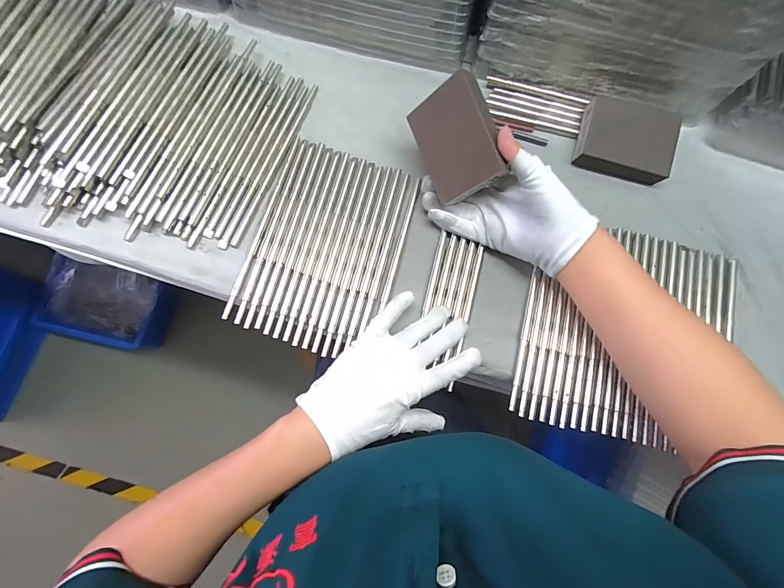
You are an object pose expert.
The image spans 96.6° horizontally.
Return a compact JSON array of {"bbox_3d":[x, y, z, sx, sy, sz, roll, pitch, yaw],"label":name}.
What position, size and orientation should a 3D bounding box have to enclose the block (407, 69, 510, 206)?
[{"bbox_3d":[0.060,-0.141,0.326,0.015,0.071,0.096,-24,92,-45],"label":"block"}]

